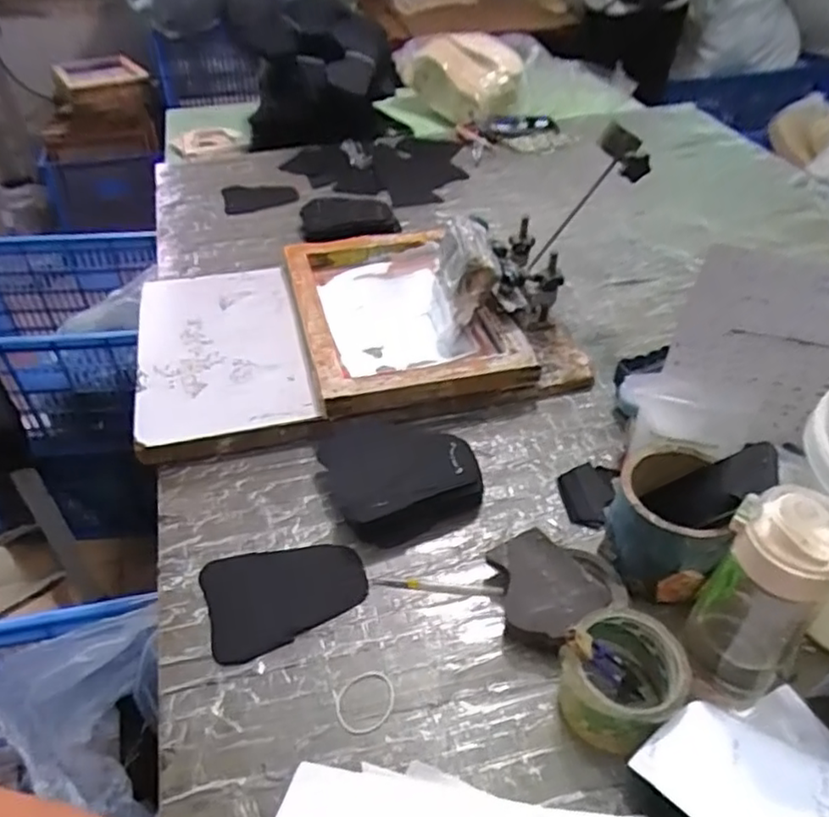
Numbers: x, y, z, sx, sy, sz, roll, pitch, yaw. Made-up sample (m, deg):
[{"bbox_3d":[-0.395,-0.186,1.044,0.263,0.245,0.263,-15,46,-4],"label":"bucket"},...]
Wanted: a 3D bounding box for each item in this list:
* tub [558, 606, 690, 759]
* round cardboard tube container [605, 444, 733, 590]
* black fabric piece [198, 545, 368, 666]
[{"bbox_3d":[0.166,0.217,0.529,0.099,0.060,0.090,-25,48,-25],"label":"tub"},{"bbox_3d":[0.230,0.102,0.623,0.087,0.094,0.111,5,42,6],"label":"round cardboard tube container"},{"bbox_3d":[-0.121,0.173,0.626,0.146,0.011,0.106,-15,44,-16],"label":"black fabric piece"}]

